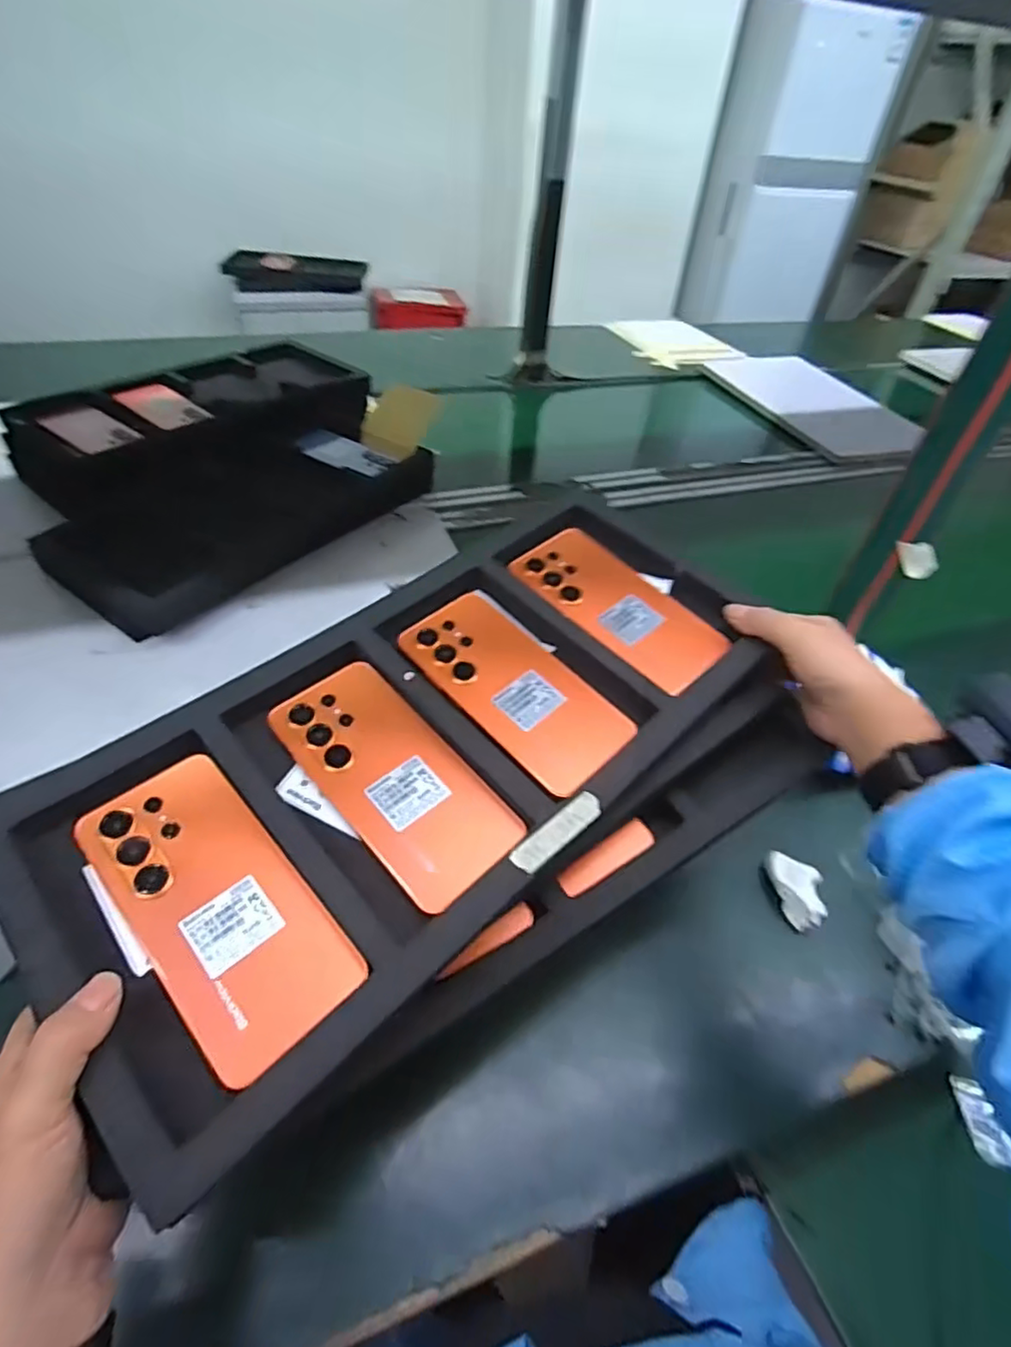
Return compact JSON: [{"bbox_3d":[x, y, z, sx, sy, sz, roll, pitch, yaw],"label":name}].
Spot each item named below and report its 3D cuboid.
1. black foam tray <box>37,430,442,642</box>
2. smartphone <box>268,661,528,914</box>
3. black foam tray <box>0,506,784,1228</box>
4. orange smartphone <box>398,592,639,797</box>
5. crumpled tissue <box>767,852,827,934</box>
[{"bbox_3d":[-0.325,-0.220,0.845,0.194,0.071,0.474,27,49,20],"label":"black foam tray"},{"bbox_3d":[-0.070,0.061,0.389,0.076,0.008,0.168,-35,64,-28],"label":"smartphone"},{"bbox_3d":[-0.041,0.035,0.398,0.457,0.040,0.216,-34,57,-28],"label":"black foam tray"},{"bbox_3d":[0.008,0.006,0.435,0.084,0.014,0.168,-36,64,-29],"label":"orange smartphone"},{"bbox_3d":[0.268,0.196,0.577,0.048,0.027,0.064,-10,47,-15],"label":"crumpled tissue"}]

